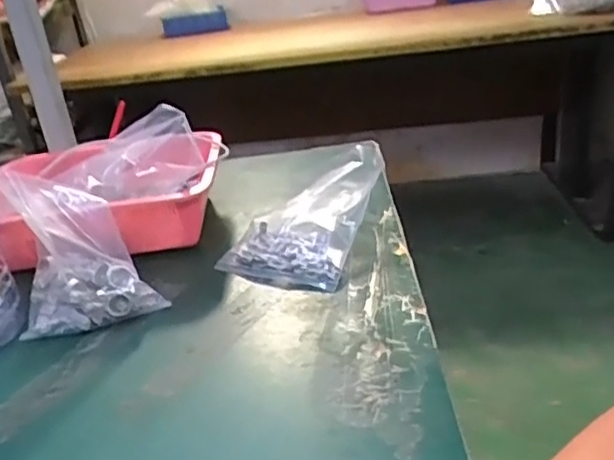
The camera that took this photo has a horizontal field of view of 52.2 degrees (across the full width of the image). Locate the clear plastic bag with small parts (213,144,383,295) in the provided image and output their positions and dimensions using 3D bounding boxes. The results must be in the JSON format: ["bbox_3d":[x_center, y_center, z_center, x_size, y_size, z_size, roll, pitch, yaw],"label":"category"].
[{"bbox_3d":[-0.001,-0.023,0.687,0.142,0.087,0.183,8,30,28],"label":"clear plastic bag with small parts"}]

